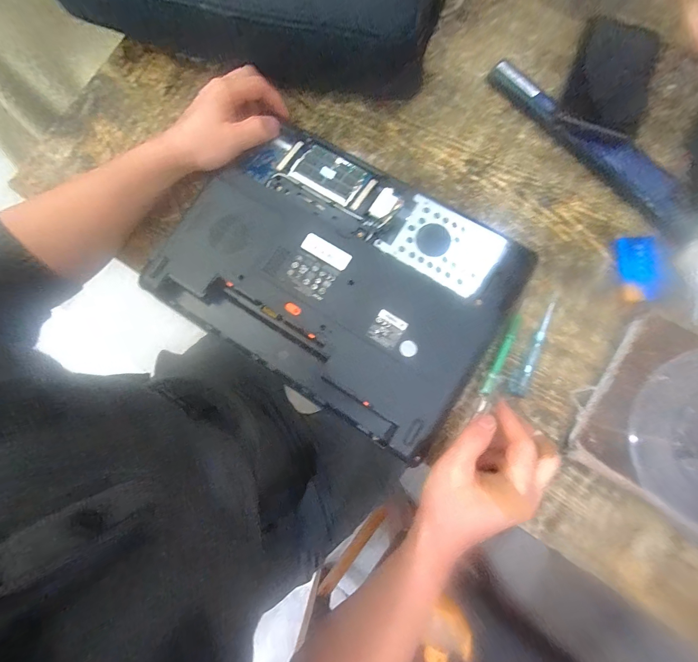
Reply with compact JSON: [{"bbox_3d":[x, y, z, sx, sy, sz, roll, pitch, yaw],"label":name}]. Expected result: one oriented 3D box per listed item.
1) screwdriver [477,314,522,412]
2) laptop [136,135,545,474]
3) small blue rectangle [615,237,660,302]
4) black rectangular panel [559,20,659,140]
[{"bbox_3d":[0.145,0.031,0.320,0.011,0.007,0.099,26,84,4],"label":"screwdriver"},{"bbox_3d":[-0.013,-0.060,0.333,0.325,0.034,0.234,33,80,5],"label":"laptop"},{"bbox_3d":[0.290,-0.063,0.332,0.033,0.008,0.064,2,81,3],"label":"small blue rectangle"},{"bbox_3d":[0.296,-0.284,0.372,0.081,0.012,0.140,21,82,6],"label":"black rectangular panel"}]

